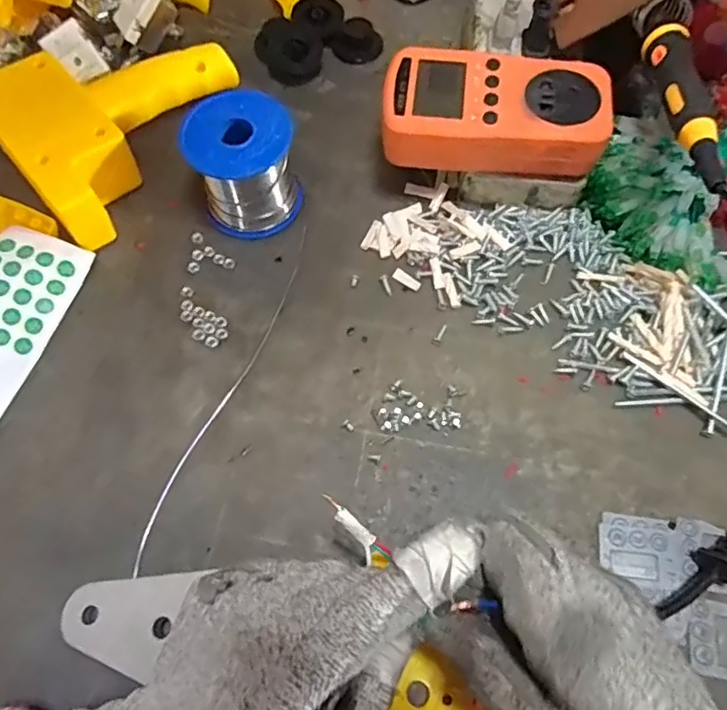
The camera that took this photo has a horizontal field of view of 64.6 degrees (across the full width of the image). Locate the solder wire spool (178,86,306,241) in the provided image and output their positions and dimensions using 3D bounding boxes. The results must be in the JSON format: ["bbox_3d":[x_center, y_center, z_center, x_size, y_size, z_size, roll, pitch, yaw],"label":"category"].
[{"bbox_3d":[-0.071,-0.116,0.350,0.060,0.064,0.057,-7,68,-2],"label":"solder wire spool"}]

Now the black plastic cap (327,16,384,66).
[{"bbox_3d":[-0.004,-0.236,0.432,0.031,0.015,0.031,-40,73,-14],"label":"black plastic cap"}]

